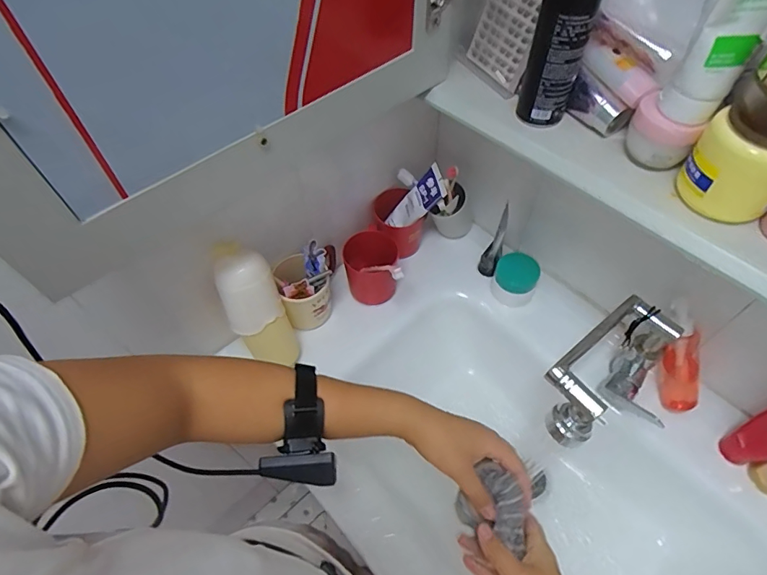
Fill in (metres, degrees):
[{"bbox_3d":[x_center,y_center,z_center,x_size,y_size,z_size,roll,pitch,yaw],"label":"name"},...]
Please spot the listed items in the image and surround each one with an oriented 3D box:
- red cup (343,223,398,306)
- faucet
[{"bbox_3d":[-0.022,-0.029,0.754,0.087,0.107,0.103,5,56,5],"label":"red cup"},{"bbox_3d":[0.284,0.122,0.571,0.221,0.132,0.110,-35,61,-20],"label":"faucet"}]

